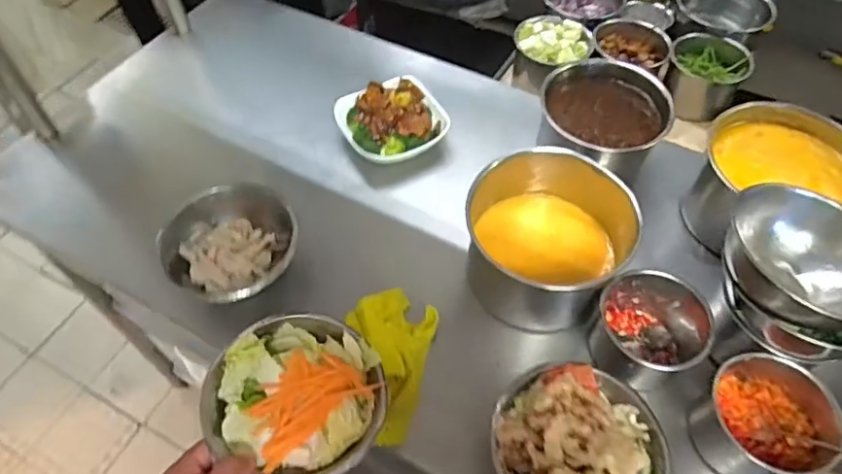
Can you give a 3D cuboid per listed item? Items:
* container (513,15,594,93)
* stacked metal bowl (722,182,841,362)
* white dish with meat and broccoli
[{"bbox_3d":[0.240,-0.340,1.053,0.131,0.089,0.127,0,55,0],"label":"container"},{"bbox_3d":[0.385,0.037,0.574,0.155,0.094,0.153,0,55,0],"label":"stacked metal bowl"},{"bbox_3d":[-0.044,-0.183,0.852,0.142,0.067,0.139,-29,60,-19],"label":"white dish with meat and broccoli"}]

